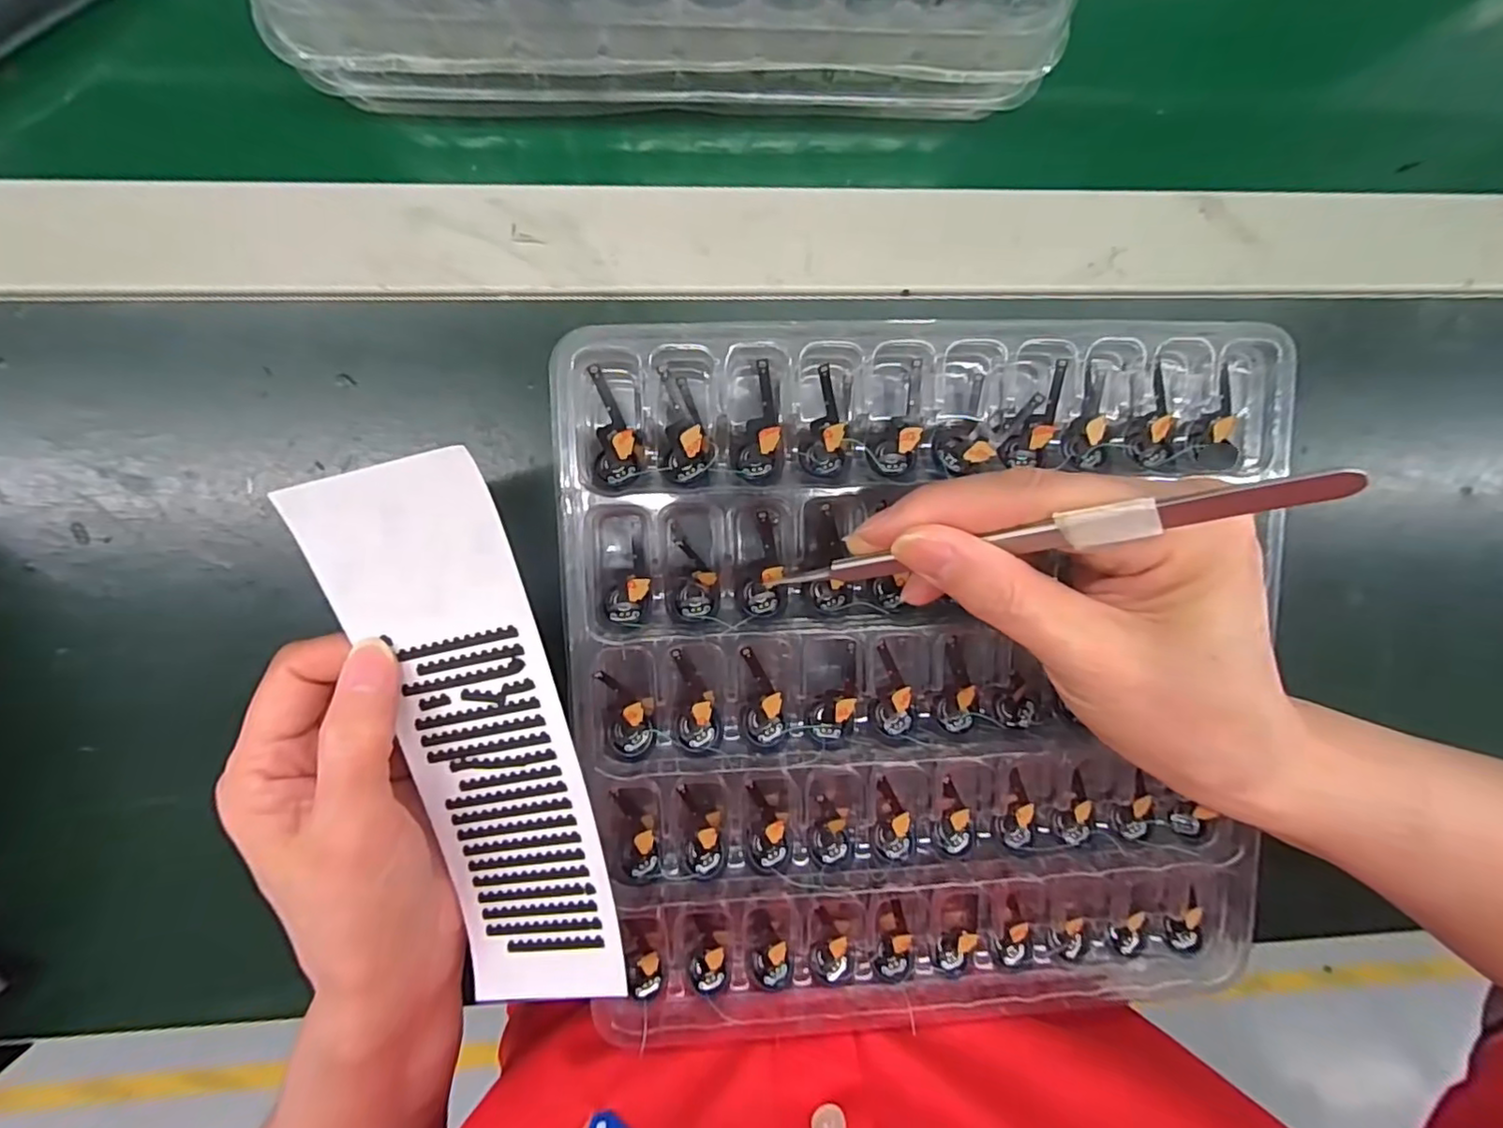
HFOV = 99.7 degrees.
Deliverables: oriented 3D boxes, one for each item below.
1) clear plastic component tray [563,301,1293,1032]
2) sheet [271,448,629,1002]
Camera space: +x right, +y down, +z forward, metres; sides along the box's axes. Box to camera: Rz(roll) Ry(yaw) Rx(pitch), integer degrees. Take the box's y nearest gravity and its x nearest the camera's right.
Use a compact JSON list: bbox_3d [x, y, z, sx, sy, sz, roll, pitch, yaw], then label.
[{"bbox_3d":[0.065,0.047,0.237,0.247,0.023,0.263,-2,98,-4],"label":"clear plastic component tray"},{"bbox_3d":[-0.092,0.061,0.210,0.059,0.022,0.186,-13,101,-2],"label":"sheet"}]

